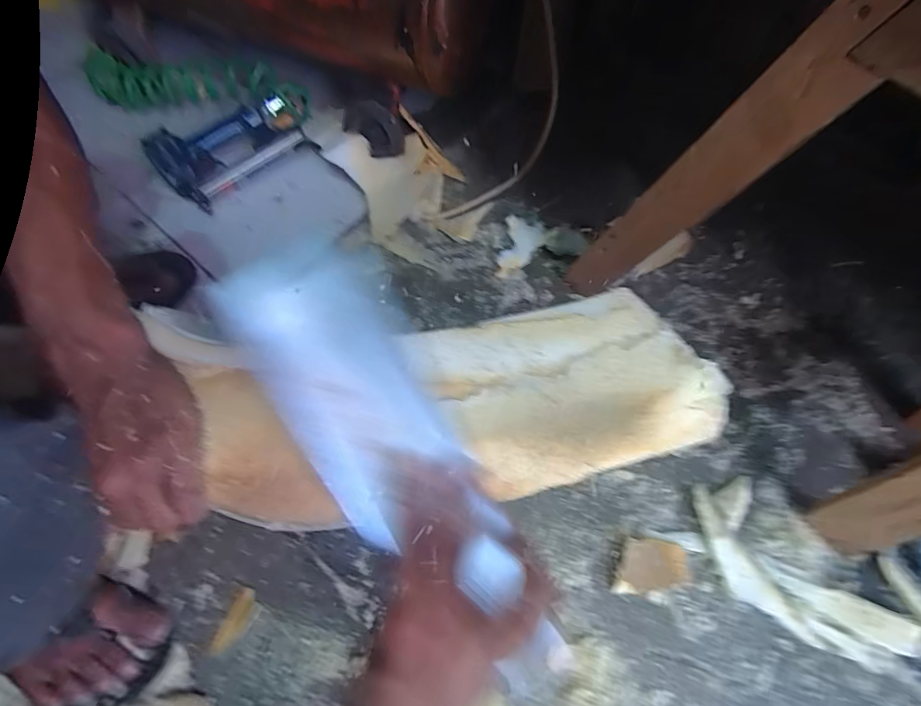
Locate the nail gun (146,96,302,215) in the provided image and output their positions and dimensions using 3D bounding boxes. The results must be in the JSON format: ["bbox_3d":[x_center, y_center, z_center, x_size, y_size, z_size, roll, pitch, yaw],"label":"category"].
[{"bbox_3d":[-0.340,-0.307,0.695,0.202,0.060,0.115,-39,72,-15],"label":"nail gun"}]

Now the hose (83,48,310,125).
[{"bbox_3d":[-0.434,-0.433,0.746,0.372,0.055,0.091,5,66,2],"label":"hose"}]

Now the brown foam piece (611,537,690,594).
[{"bbox_3d":[0.209,0.233,0.504,0.083,0.016,0.053,-1,65,-1],"label":"brown foam piece"}]

